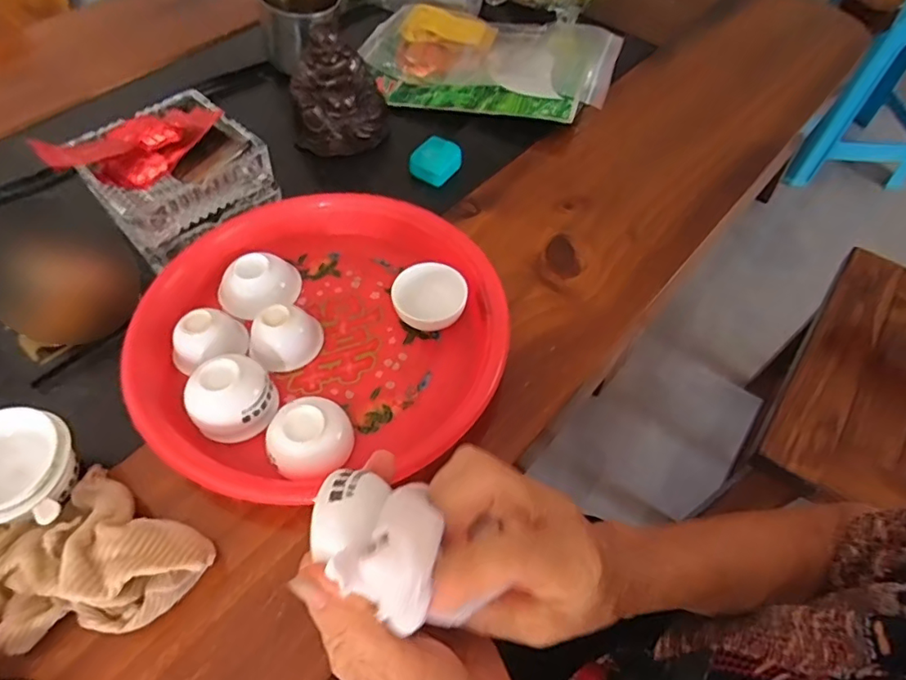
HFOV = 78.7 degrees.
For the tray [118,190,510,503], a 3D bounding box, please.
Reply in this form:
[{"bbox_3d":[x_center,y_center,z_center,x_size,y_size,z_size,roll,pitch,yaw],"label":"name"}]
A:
[{"bbox_3d":[-0.094,-0.008,0.395,0.248,0.043,0.234,1,55,-1],"label":"tray"}]

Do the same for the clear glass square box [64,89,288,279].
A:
[{"bbox_3d":[-0.230,-0.140,0.457,0.130,0.063,0.132,-37,63,-23],"label":"clear glass square box"}]

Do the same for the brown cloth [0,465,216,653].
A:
[{"bbox_3d":[-0.206,0.122,0.299,0.121,0.045,0.093,25,59,16],"label":"brown cloth"}]

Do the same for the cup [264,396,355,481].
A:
[{"bbox_3d":[-0.088,0.062,0.344,0.052,0.028,0.045,-25,60,-17],"label":"cup"}]

